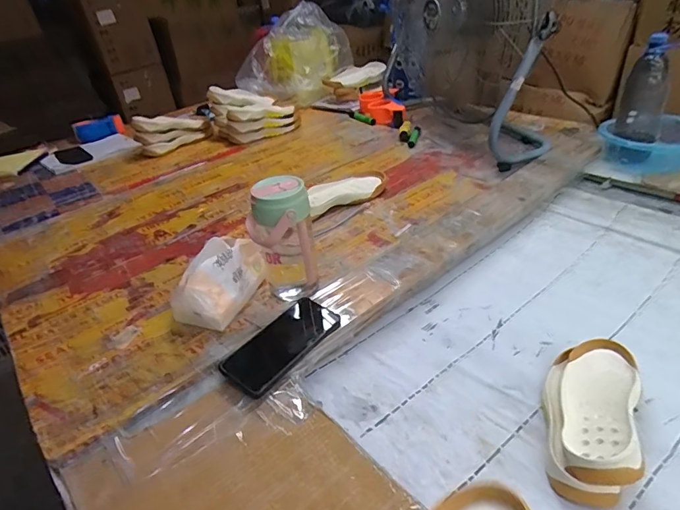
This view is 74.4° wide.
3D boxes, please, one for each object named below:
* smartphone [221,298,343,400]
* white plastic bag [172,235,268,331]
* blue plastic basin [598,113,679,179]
[{"bbox_3d":[-0.078,0.118,0.616,0.081,0.018,0.172,24,42,33],"label":"smartphone"},{"bbox_3d":[-0.180,0.038,0.696,0.069,0.097,0.155,11,38,22],"label":"white plastic bag"},{"bbox_3d":[0.721,-0.263,1.034,0.199,0.080,0.201,-3,35,2],"label":"blue plastic basin"}]

